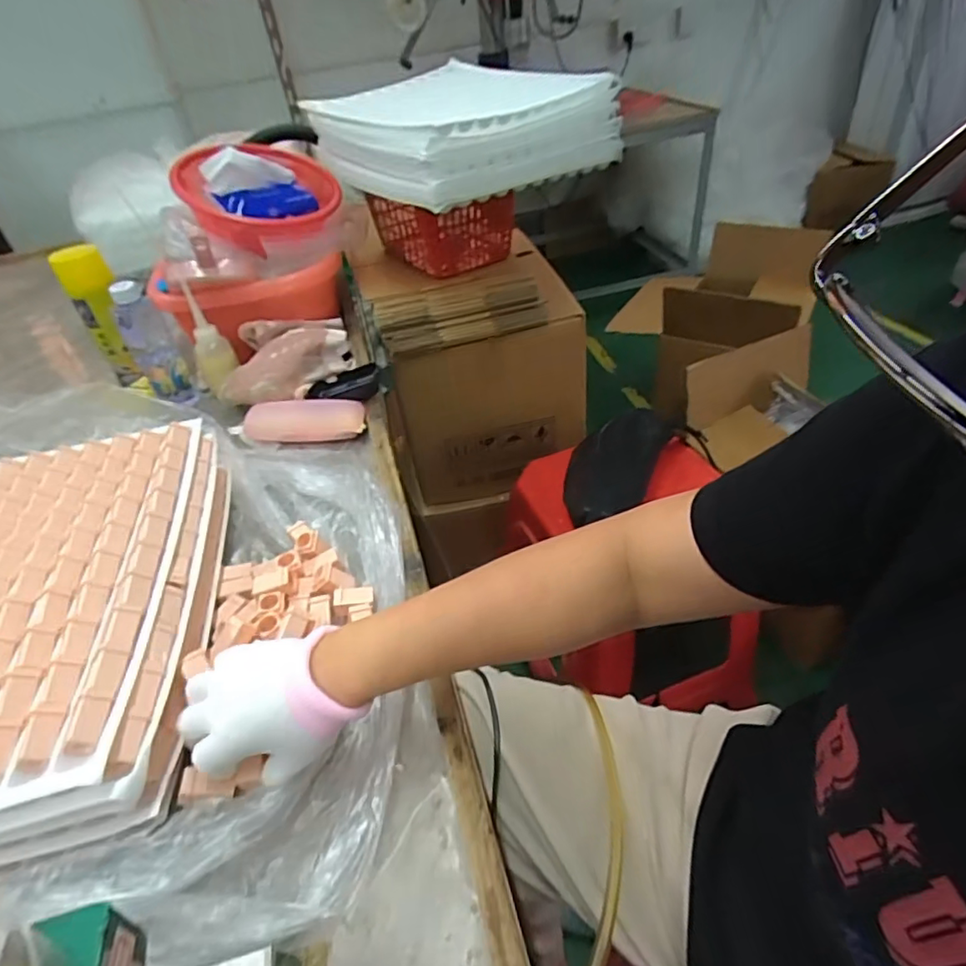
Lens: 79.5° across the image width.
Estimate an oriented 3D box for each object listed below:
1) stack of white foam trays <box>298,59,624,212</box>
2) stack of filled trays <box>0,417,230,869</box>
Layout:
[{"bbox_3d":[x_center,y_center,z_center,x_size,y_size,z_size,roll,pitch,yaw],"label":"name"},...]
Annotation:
[{"bbox_3d":[-0.034,-0.494,0.813,0.292,0.101,0.334,-29,45,-23],"label":"stack of white foam trays"},{"bbox_3d":[-0.397,0.110,0.492,0.310,0.078,0.400,-14,41,-7],"label":"stack of filled trays"}]

